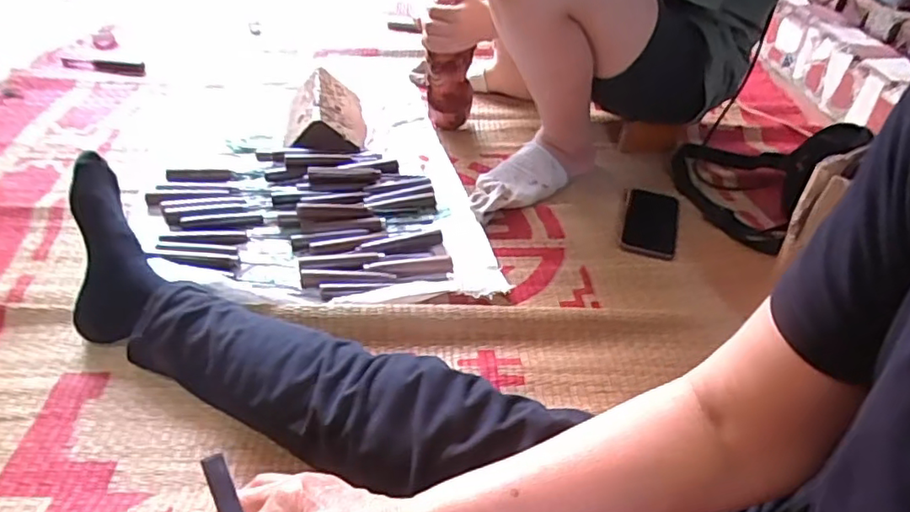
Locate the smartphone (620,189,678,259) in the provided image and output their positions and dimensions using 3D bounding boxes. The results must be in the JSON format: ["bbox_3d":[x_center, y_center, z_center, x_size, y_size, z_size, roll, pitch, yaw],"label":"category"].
[{"bbox_3d":[0.295,-0.051,0.891,0.080,0.010,0.166,13,40,9],"label":"smartphone"}]

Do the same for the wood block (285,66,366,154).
[{"bbox_3d":[-0.226,-0.256,1.038,0.134,0.058,0.213,0,40,-7],"label":"wood block"}]

